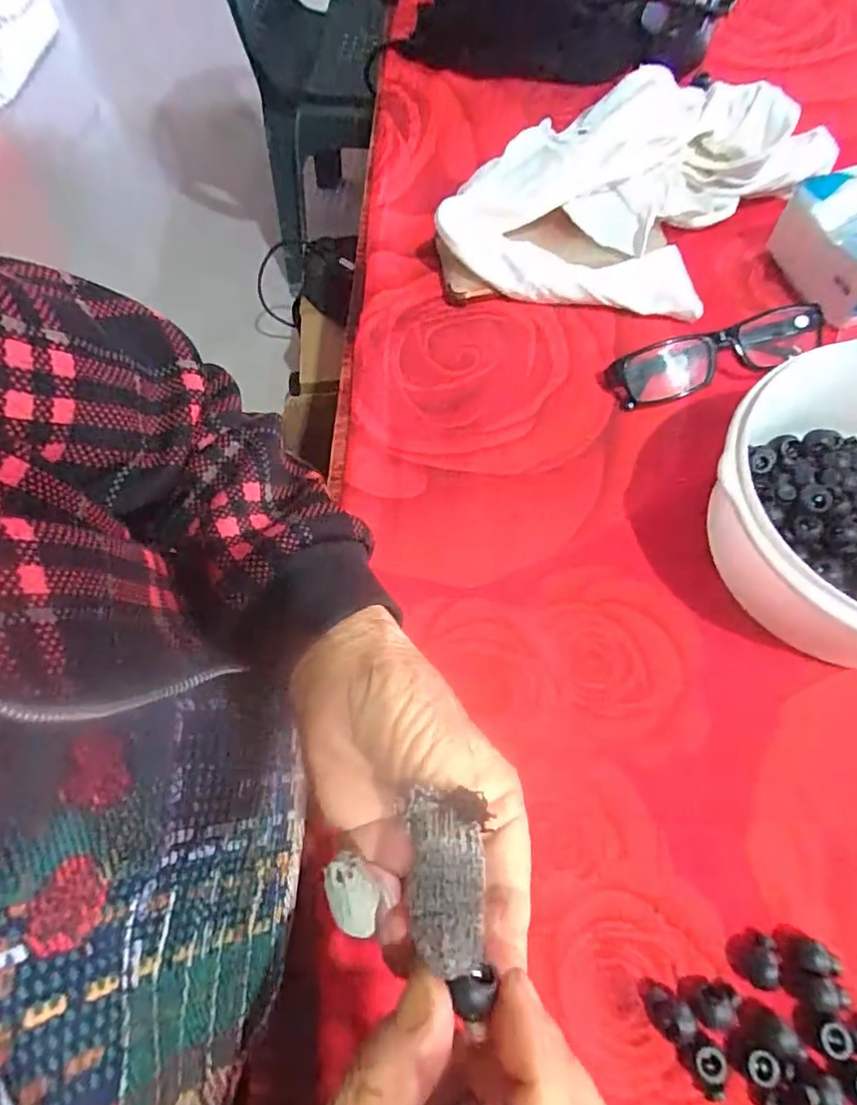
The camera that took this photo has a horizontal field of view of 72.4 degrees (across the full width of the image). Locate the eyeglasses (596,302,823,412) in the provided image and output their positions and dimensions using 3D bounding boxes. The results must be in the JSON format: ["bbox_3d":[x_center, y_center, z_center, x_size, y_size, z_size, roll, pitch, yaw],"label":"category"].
[{"bbox_3d":[0.182,-0.123,0.373,0.127,0.035,0.030,-12,64,-3],"label":"eyeglasses"}]

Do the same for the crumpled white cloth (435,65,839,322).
[{"bbox_3d":[0.149,-0.258,0.419,0.253,0.066,0.176,12,65,9],"label":"crumpled white cloth"}]

